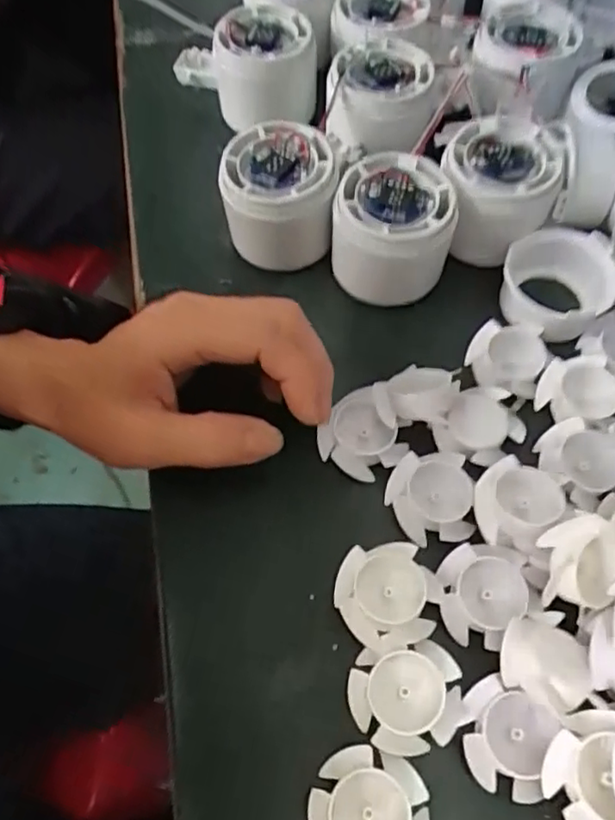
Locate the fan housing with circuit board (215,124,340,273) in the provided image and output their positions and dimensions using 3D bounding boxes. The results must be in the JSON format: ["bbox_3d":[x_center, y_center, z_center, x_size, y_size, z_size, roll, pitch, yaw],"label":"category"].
[{"bbox_3d":[-0.014,-0.107,0.319,0.054,0.047,0.057,-8,63,-2],"label":"fan housing with circuit board"}]

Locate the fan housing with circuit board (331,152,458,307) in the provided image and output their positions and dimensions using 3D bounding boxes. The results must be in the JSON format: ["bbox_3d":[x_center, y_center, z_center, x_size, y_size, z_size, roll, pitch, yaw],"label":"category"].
[{"bbox_3d":[0.041,-0.087,0.313,0.058,0.050,0.058,-1,63,2],"label":"fan housing with circuit board"}]

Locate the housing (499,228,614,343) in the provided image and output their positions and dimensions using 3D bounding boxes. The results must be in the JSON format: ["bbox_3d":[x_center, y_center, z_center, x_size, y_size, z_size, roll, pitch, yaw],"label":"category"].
[{"bbox_3d":[0.124,-0.060,0.316,0.052,0.033,0.054,-1,63,2],"label":"housing"}]

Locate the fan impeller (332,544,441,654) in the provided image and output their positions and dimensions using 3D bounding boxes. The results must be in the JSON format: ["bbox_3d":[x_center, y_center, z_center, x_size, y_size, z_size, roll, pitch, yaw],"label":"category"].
[{"bbox_3d":[0.032,0.072,0.250,0.040,0.011,0.038,-16,64,-6],"label":"fan impeller"}]

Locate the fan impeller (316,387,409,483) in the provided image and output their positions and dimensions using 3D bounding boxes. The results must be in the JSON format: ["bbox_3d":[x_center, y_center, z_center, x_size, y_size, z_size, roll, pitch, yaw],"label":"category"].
[{"bbox_3d":[0.026,0.010,0.279,0.036,0.018,0.035,-1,63,2],"label":"fan impeller"}]

